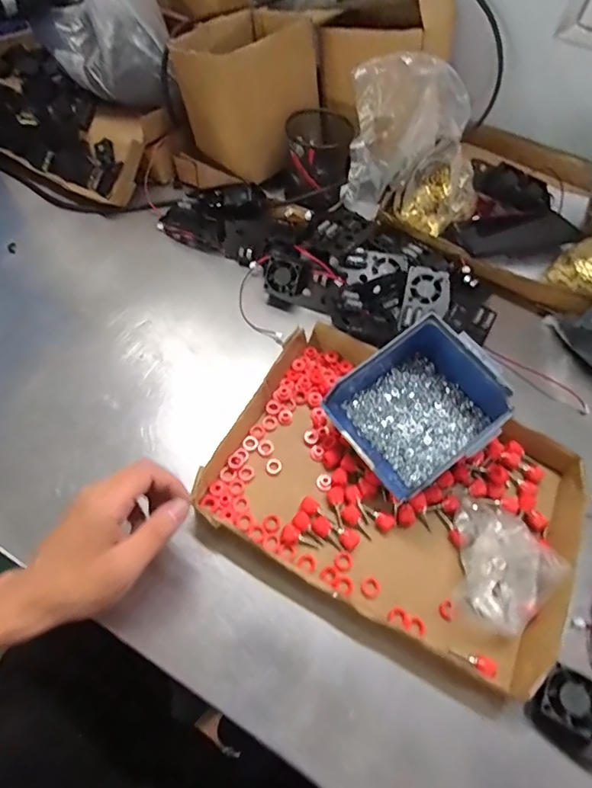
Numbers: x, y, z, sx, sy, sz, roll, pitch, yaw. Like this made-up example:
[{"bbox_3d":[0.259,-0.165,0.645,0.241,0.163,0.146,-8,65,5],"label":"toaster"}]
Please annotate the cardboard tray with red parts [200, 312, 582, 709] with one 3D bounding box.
[{"bbox_3d":[0.097,0.084,0.430,0.319,0.032,0.245,26,63,12],"label":"cardboard tray with red parts"}]

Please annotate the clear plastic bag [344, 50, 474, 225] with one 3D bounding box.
[{"bbox_3d":[0.136,-0.335,0.578,0.154,0.169,0.058,-24,64,-15],"label":"clear plastic bag"}]

